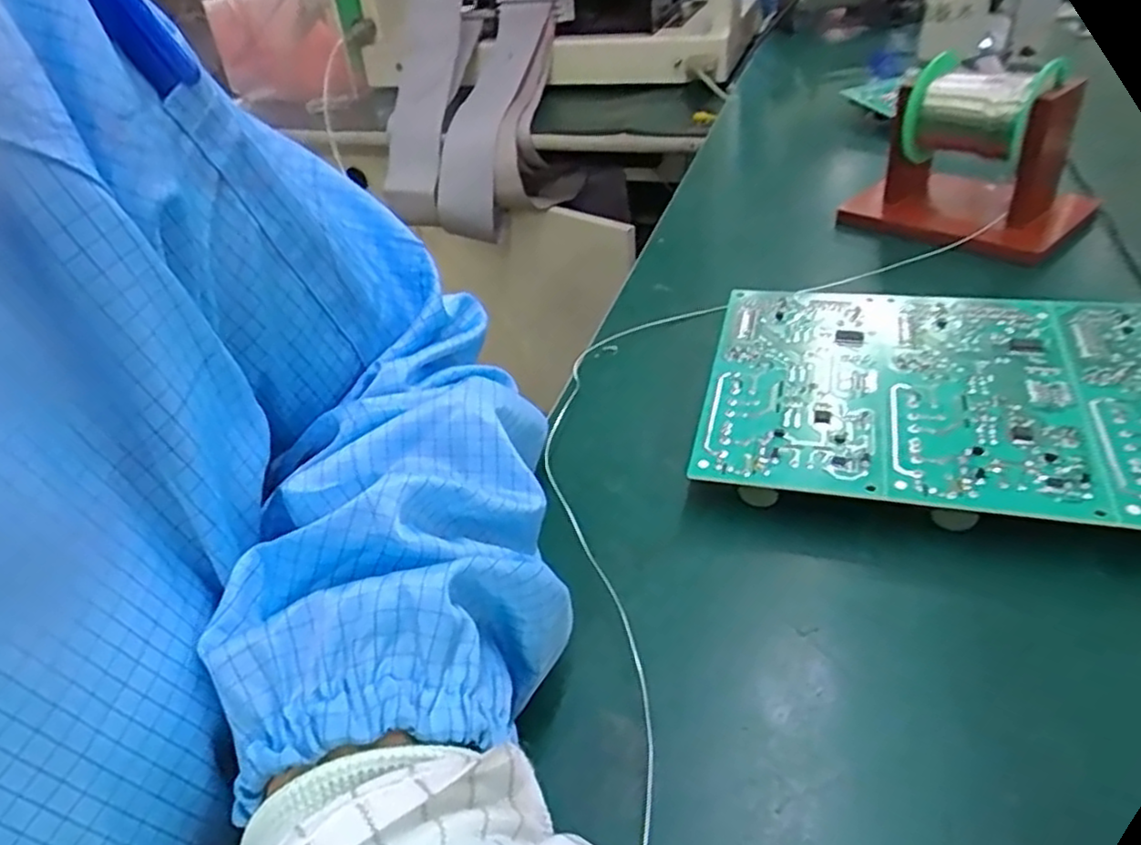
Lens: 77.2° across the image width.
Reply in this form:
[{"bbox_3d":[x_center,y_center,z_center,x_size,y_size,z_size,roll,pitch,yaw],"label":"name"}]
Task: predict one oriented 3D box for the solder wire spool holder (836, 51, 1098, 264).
[{"bbox_3d":[0.278,-0.187,0.486,0.148,0.101,0.138,22,44,31],"label":"solder wire spool holder"}]

